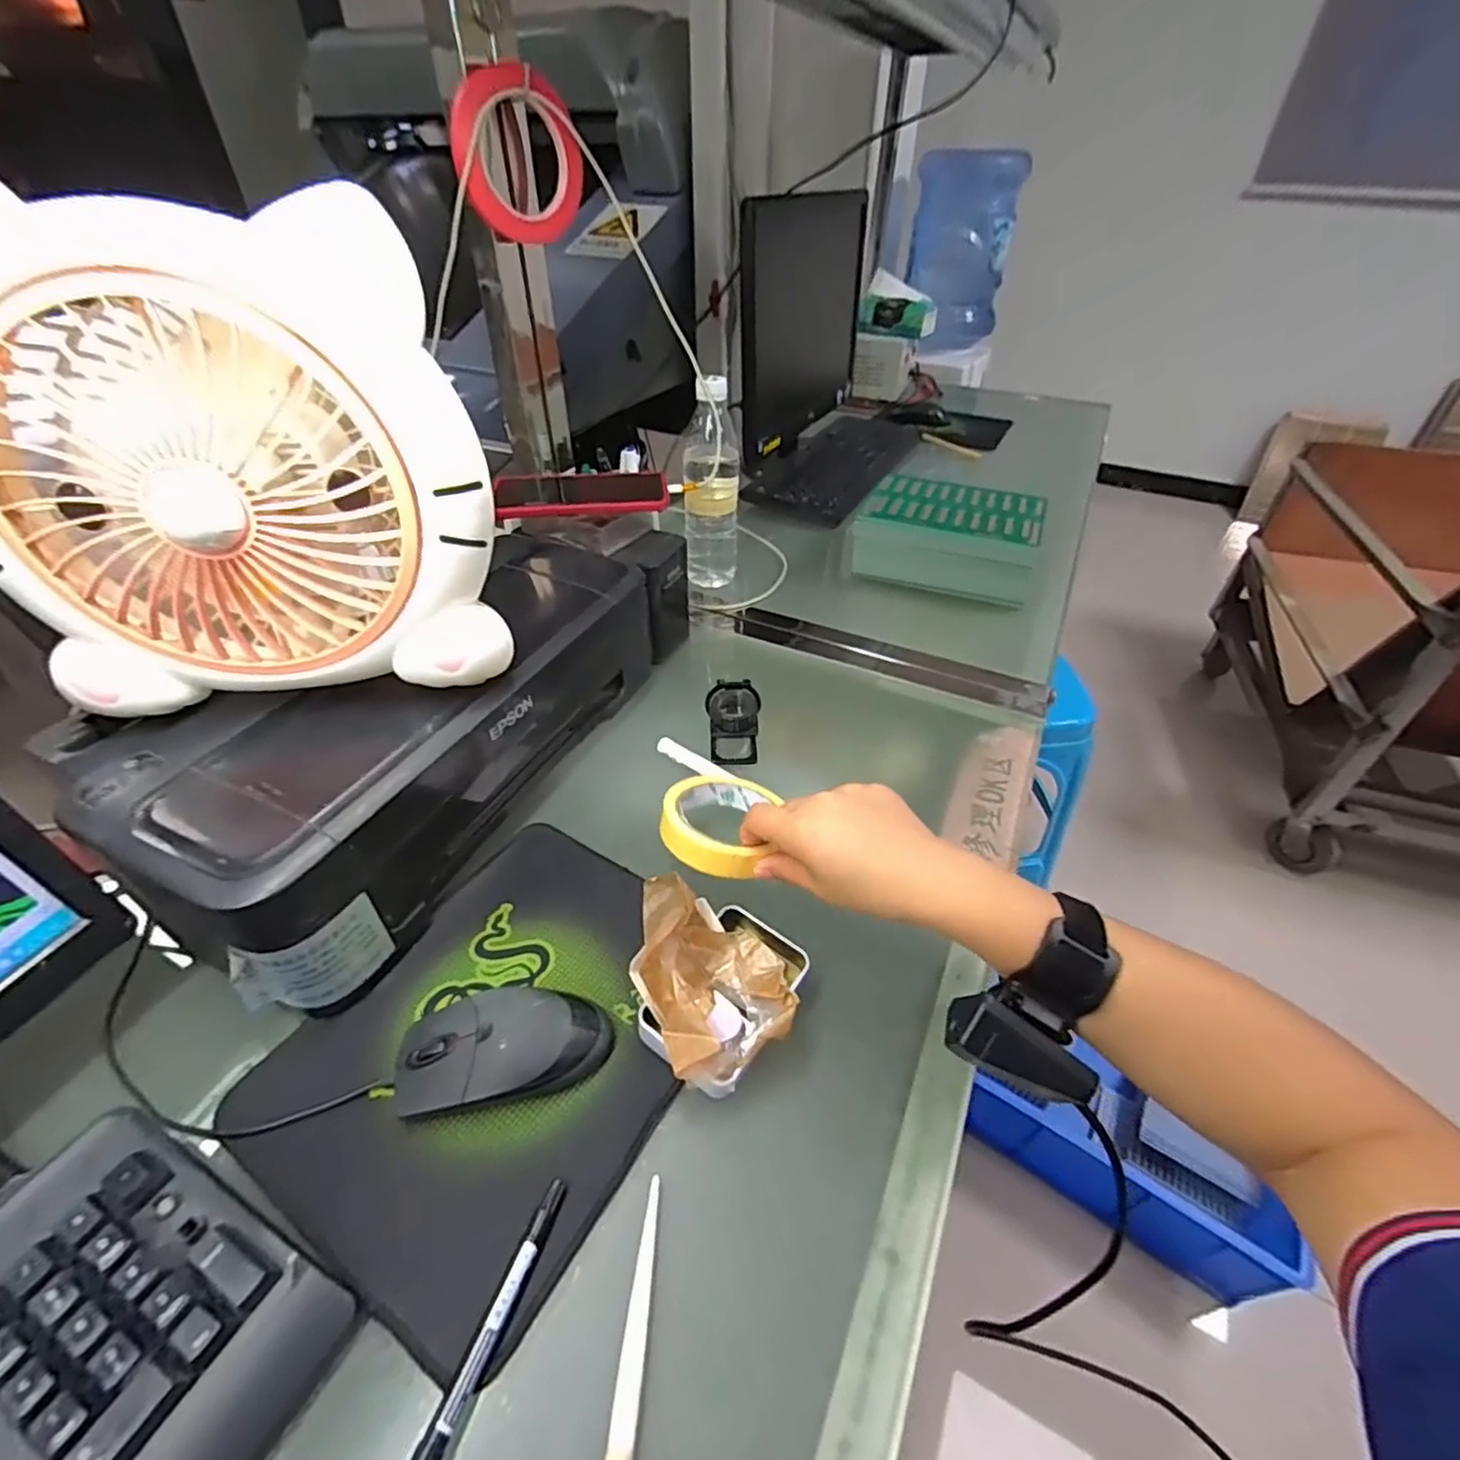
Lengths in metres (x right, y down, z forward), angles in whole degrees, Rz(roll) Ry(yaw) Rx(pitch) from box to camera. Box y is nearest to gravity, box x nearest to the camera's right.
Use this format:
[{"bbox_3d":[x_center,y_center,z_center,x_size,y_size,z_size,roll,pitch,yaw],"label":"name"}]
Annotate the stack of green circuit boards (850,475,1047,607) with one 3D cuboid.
[{"bbox_3d":[0.270,-0.250,0.818,0.217,0.068,0.173,10,42,10],"label":"stack of green circuit boards"}]

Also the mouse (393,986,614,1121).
[{"bbox_3d":[-0.126,0.176,0.365,0.110,0.036,0.055,-11,43,-14],"label":"mouse"}]

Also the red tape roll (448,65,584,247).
[{"bbox_3d":[-0.181,-0.491,0.562,0.111,0.112,0.021,-22,46,-25],"label":"red tape roll"}]

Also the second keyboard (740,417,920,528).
[{"bbox_3d":[0.180,-0.457,1.077,0.168,0.024,0.464,18,44,18],"label":"second keyboard"}]

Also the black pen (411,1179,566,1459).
[{"bbox_3d":[-0.108,0.269,0.275,0.012,0.011,0.138,14,43,14],"label":"black pen"}]

